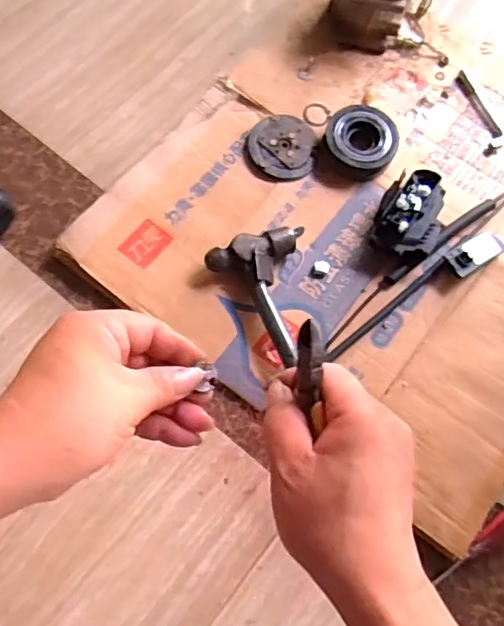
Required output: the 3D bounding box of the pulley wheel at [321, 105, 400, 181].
[{"bbox_3d":[0.157,-0.252,0.827,0.103,0.039,0.105,1,70,-2],"label":"pulley wheel"}]

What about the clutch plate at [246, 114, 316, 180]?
[{"bbox_3d":[0.042,-0.241,0.827,0.097,0.010,0.103,1,70,-2],"label":"clutch plate"}]

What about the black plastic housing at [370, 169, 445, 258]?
[{"bbox_3d":[0.211,-0.128,0.770,0.083,0.066,0.111,16,70,3],"label":"black plastic housing"}]

